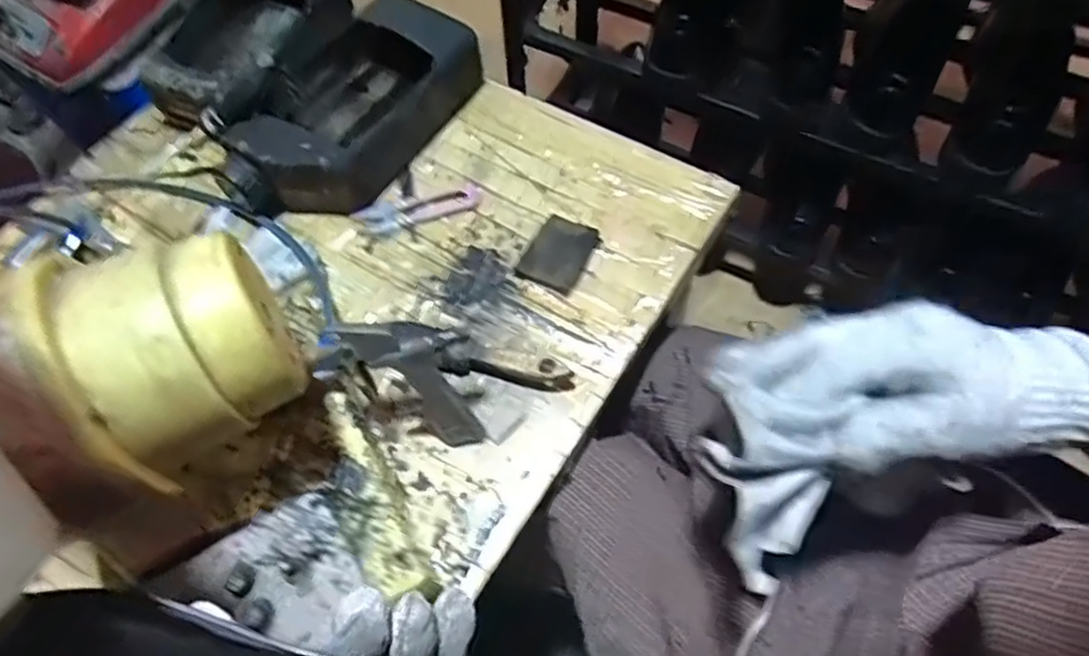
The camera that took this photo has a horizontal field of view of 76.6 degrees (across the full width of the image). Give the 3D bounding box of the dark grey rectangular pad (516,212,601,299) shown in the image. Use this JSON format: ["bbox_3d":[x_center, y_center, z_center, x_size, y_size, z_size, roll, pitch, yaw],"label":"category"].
[{"bbox_3d":[0.012,-0.058,0.535,0.045,0.010,0.061,23,67,13],"label":"dark grey rectangular pad"}]

